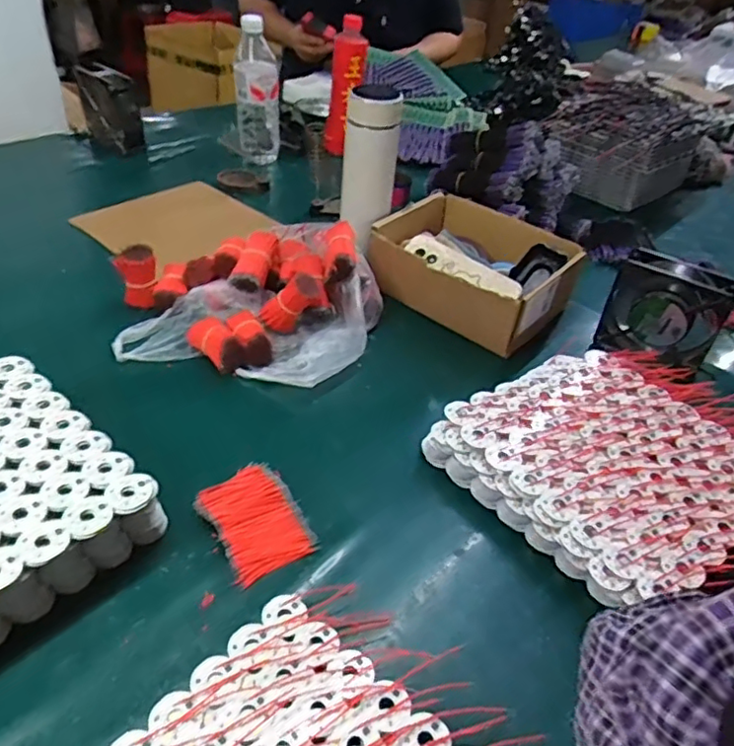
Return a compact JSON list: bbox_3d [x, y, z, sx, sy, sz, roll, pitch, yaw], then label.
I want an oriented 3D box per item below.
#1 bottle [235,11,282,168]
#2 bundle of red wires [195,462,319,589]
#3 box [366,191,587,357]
[{"bbox_3d":[-0.182,-0.469,1.027,0.069,0.220,0.057,0,39,-9],"label":"bottle"},{"bbox_3d":[-0.092,0.118,0.505,0.071,0.023,0.096,-20,43,-29],"label":"bundle of red wires"},{"bbox_3d":[0.134,-0.133,0.777,0.224,0.086,0.169,29,43,29],"label":"box"}]

